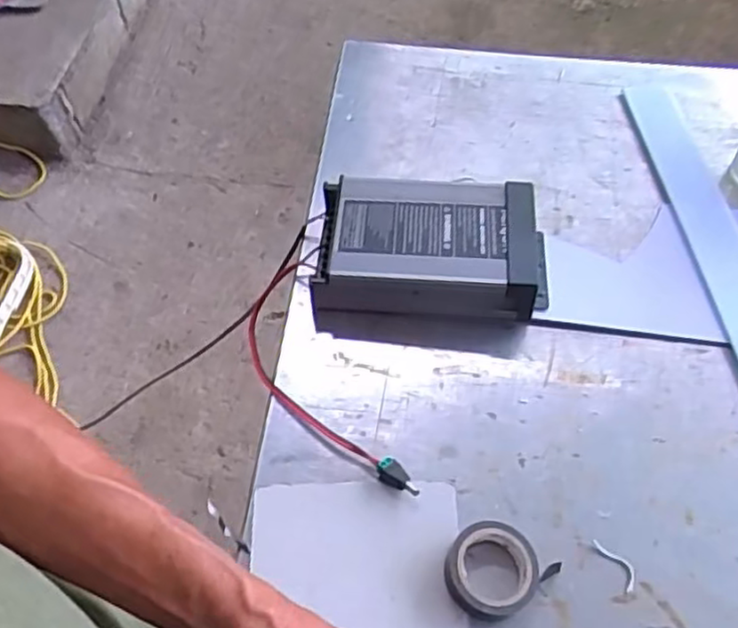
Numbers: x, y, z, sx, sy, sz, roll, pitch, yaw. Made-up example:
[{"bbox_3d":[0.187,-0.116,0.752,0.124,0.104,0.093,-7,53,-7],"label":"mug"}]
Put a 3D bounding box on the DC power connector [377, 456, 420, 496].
[{"bbox_3d":[0.019,0.115,0.492,0.014,0.012,0.035,-39,64,-24],"label":"DC power connector"}]

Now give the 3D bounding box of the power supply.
[{"bbox_3d":[0.053,-0.056,0.585,0.184,0.056,0.110,5,55,3],"label":"power supply"}]

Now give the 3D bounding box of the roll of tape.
[{"bbox_3d":[0.080,0.165,0.454,0.060,0.022,0.056,0,55,-1],"label":"roll of tape"}]

